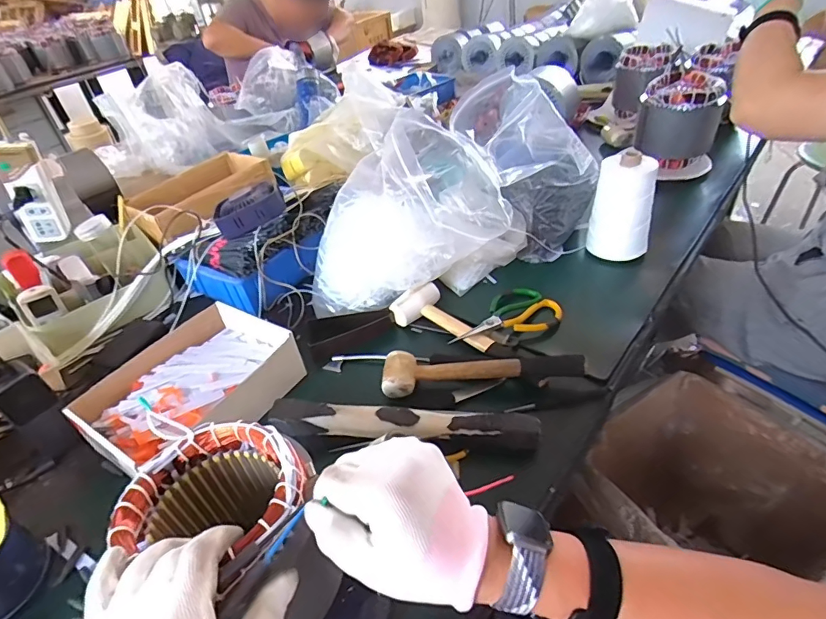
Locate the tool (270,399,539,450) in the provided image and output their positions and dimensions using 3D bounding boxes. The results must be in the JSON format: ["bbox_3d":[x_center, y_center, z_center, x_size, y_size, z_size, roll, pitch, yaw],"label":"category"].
[{"bbox_3d":[-0.013,0.133,0.561,0.317,0.039,0.043,0,40,10],"label":"tool"}]

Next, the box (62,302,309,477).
[{"bbox_3d":[-0.290,0.097,0.641,0.187,0.063,0.263,19,46,29],"label":"box"}]

